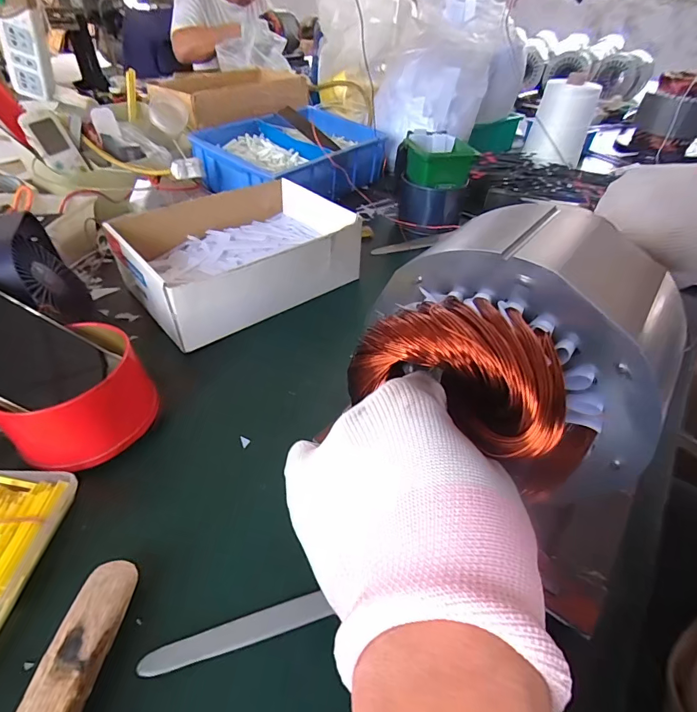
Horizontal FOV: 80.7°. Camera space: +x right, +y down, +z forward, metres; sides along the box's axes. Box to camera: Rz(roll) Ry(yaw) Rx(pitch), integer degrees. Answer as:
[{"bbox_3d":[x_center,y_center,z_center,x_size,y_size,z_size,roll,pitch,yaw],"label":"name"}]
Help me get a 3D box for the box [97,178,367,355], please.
[{"bbox_3d":[-0.129,-0.131,0.485,0.235,0.071,0.189,-30,52,-29],"label":"box"}]

